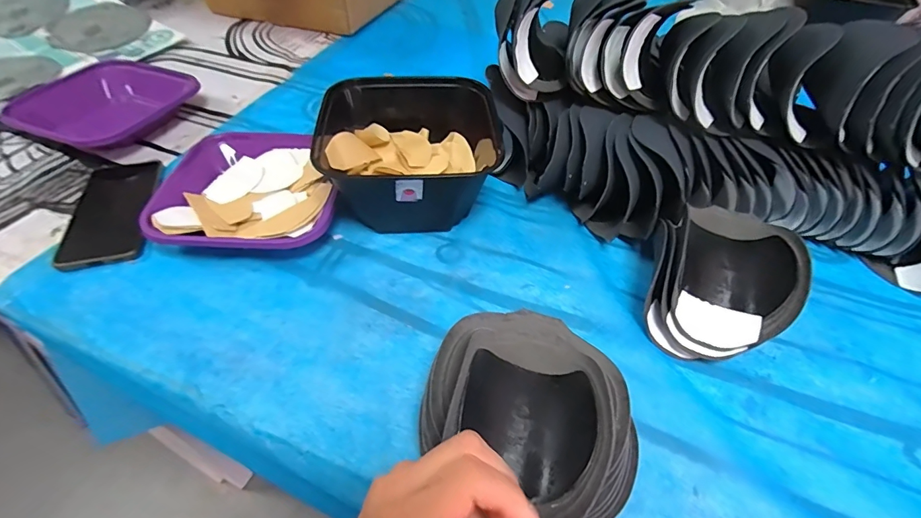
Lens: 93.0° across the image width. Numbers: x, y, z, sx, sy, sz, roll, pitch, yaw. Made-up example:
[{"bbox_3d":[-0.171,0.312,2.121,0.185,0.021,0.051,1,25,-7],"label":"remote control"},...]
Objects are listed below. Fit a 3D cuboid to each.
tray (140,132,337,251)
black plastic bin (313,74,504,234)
[{"bbox_3d":[-0.227,-0.076,0.487,0.177,0.038,0.197,-5,47,-7],"label":"tray"},{"bbox_3d":[-0.052,-0.105,0.477,0.184,0.104,0.168,-1,47,-3],"label":"black plastic bin"}]

